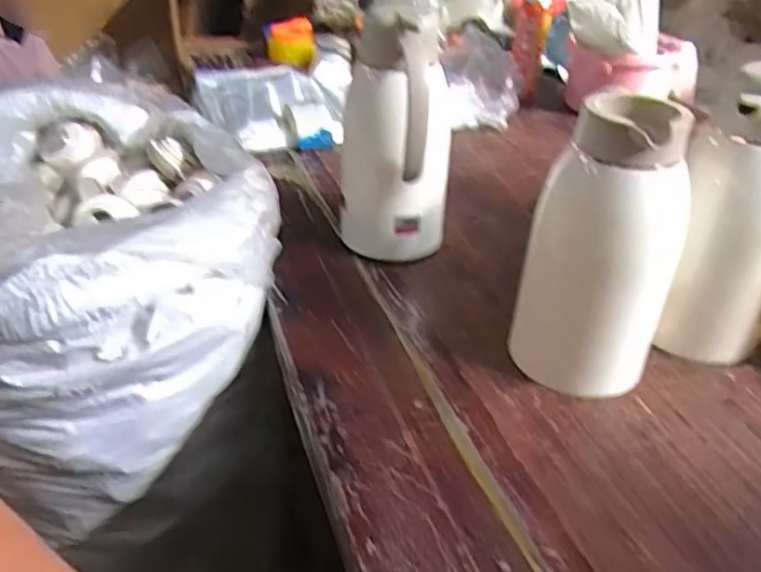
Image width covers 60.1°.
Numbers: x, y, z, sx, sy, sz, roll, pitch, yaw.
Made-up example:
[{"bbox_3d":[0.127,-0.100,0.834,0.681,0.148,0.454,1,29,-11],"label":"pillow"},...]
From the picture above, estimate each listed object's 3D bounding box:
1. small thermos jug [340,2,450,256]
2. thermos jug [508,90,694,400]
[{"bbox_3d":[0.014,-0.161,0.739,0.119,0.267,0.118,0,36,-1],"label":"small thermos jug"},{"bbox_3d":[0.200,-0.031,0.598,0.132,0.244,0.113,14,38,17],"label":"thermos jug"}]

